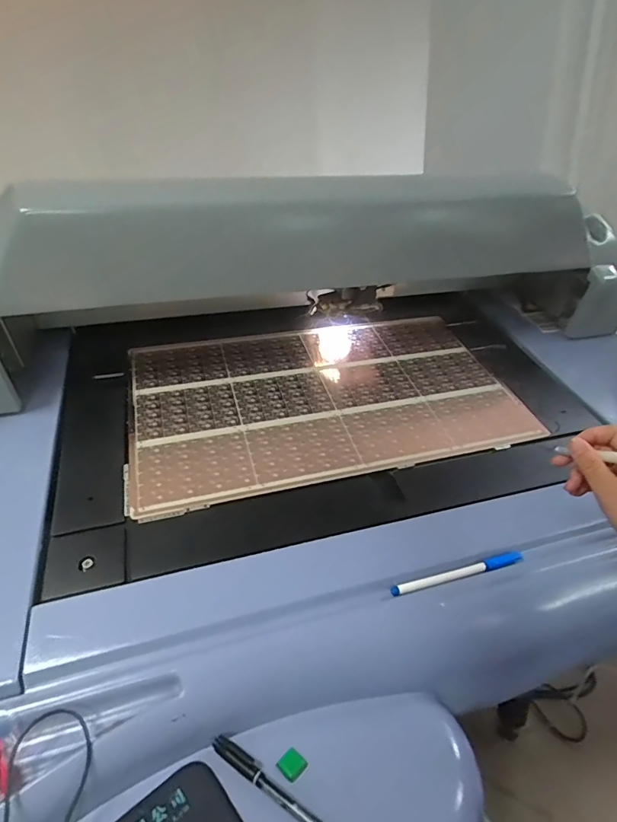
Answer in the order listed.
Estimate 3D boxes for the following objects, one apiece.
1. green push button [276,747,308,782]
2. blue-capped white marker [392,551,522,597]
[{"bbox_3d":[-0.014,0.309,0.388,0.019,0.008,0.020,17,29,41],"label":"green push button"},{"bbox_3d":[0.165,0.177,0.487,0.159,0.010,0.009,-9,22,-15],"label":"blue-capped white marker"}]

